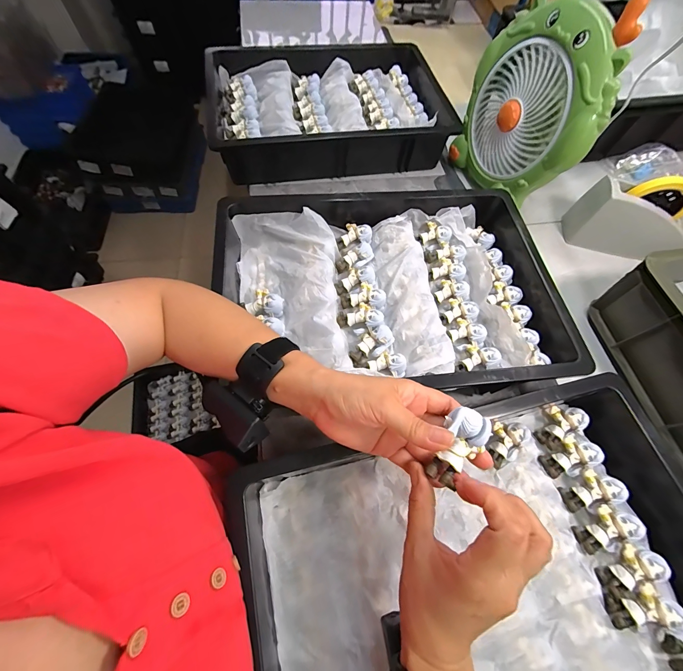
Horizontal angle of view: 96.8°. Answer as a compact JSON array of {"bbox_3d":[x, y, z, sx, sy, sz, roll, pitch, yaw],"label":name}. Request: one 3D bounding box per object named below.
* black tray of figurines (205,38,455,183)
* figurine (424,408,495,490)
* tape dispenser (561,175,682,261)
[{"bbox_3d":[-0.028,-0.480,0.625,0.442,0.088,0.372,-9,65,-7],"label":"black tray of figurines"},{"bbox_3d":[0.089,0.086,0.235,0.057,0.024,0.037,-38,73,-17],"label":"figurine"},{"bbox_3d":[0.506,-0.187,0.503,0.200,0.110,0.056,21,65,7],"label":"tape dispenser"}]

